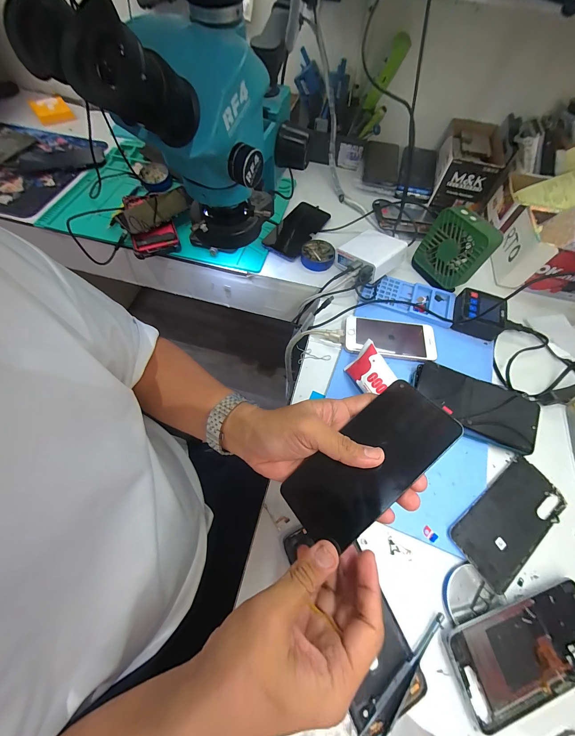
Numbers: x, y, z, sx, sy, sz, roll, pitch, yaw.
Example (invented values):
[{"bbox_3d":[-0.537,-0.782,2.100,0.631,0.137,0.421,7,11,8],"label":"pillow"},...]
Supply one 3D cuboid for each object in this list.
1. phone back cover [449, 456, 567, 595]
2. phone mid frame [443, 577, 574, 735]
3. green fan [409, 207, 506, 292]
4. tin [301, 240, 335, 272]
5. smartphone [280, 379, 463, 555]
[{"bbox_3d":[0.264,0.175,0.315,0.153,0.009,0.073,-31,68,-16],"label":"phone back cover"},{"bbox_3d":[0.239,0.276,0.263,0.163,0.010,0.078,-15,65,-9],"label":"phone mid frame"},{"bbox_3d":[0.272,-0.194,0.441,0.054,0.095,0.096,-19,65,-11],"label":"green fan"},{"bbox_3d":[0.055,-0.207,0.486,0.058,0.016,0.060,1,63,-1],"label":"tin"},{"bbox_3d":[0.074,0.084,0.244,0.160,0.014,0.070,-40,71,-6],"label":"smartphone"}]

